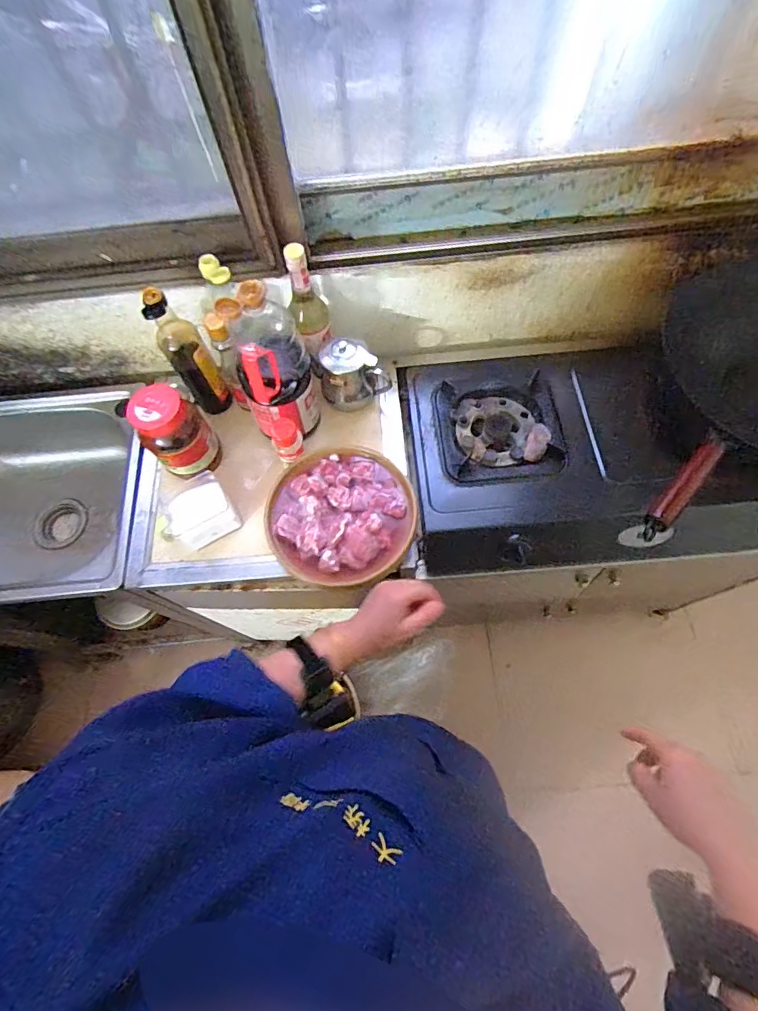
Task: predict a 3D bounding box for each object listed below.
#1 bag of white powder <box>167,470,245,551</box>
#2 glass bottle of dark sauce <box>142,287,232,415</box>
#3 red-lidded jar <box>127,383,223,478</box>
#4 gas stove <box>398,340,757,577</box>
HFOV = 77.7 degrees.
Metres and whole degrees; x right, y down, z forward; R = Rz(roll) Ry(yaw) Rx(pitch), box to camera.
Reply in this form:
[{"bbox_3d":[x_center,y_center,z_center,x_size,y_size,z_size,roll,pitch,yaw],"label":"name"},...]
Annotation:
[{"bbox_3d":[-0.282,0.015,0.746,0.097,0.065,0.083,-35,70,-11],"label":"bag of white powder"},{"bbox_3d":[-0.306,-0.239,0.763,0.058,0.246,0.058,-33,70,-11],"label":"glass bottle of dark sauce"},{"bbox_3d":[-0.325,-0.117,0.752,0.094,0.148,0.087,-1,67,2],"label":"red-lidded jar"},{"bbox_3d":[0.405,-0.084,0.816,0.698,0.146,0.360,-2,67,2],"label":"gas stove"}]

